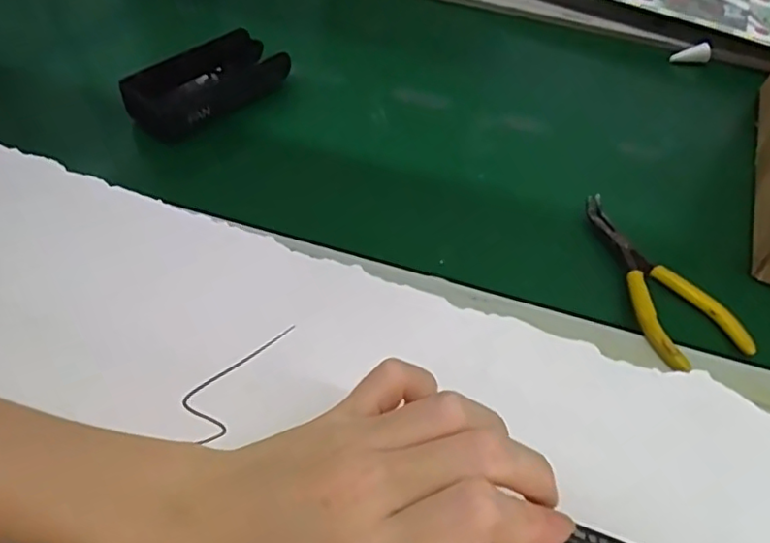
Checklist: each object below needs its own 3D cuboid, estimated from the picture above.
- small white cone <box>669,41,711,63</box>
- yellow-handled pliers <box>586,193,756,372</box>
[{"bbox_3d":[0.246,-0.174,0.492,0.031,0.010,0.012,-10,52,5],"label":"small white cone"},{"bbox_3d":[0.146,0.000,0.335,0.053,0.007,0.116,-12,54,-16],"label":"yellow-handled pliers"}]

